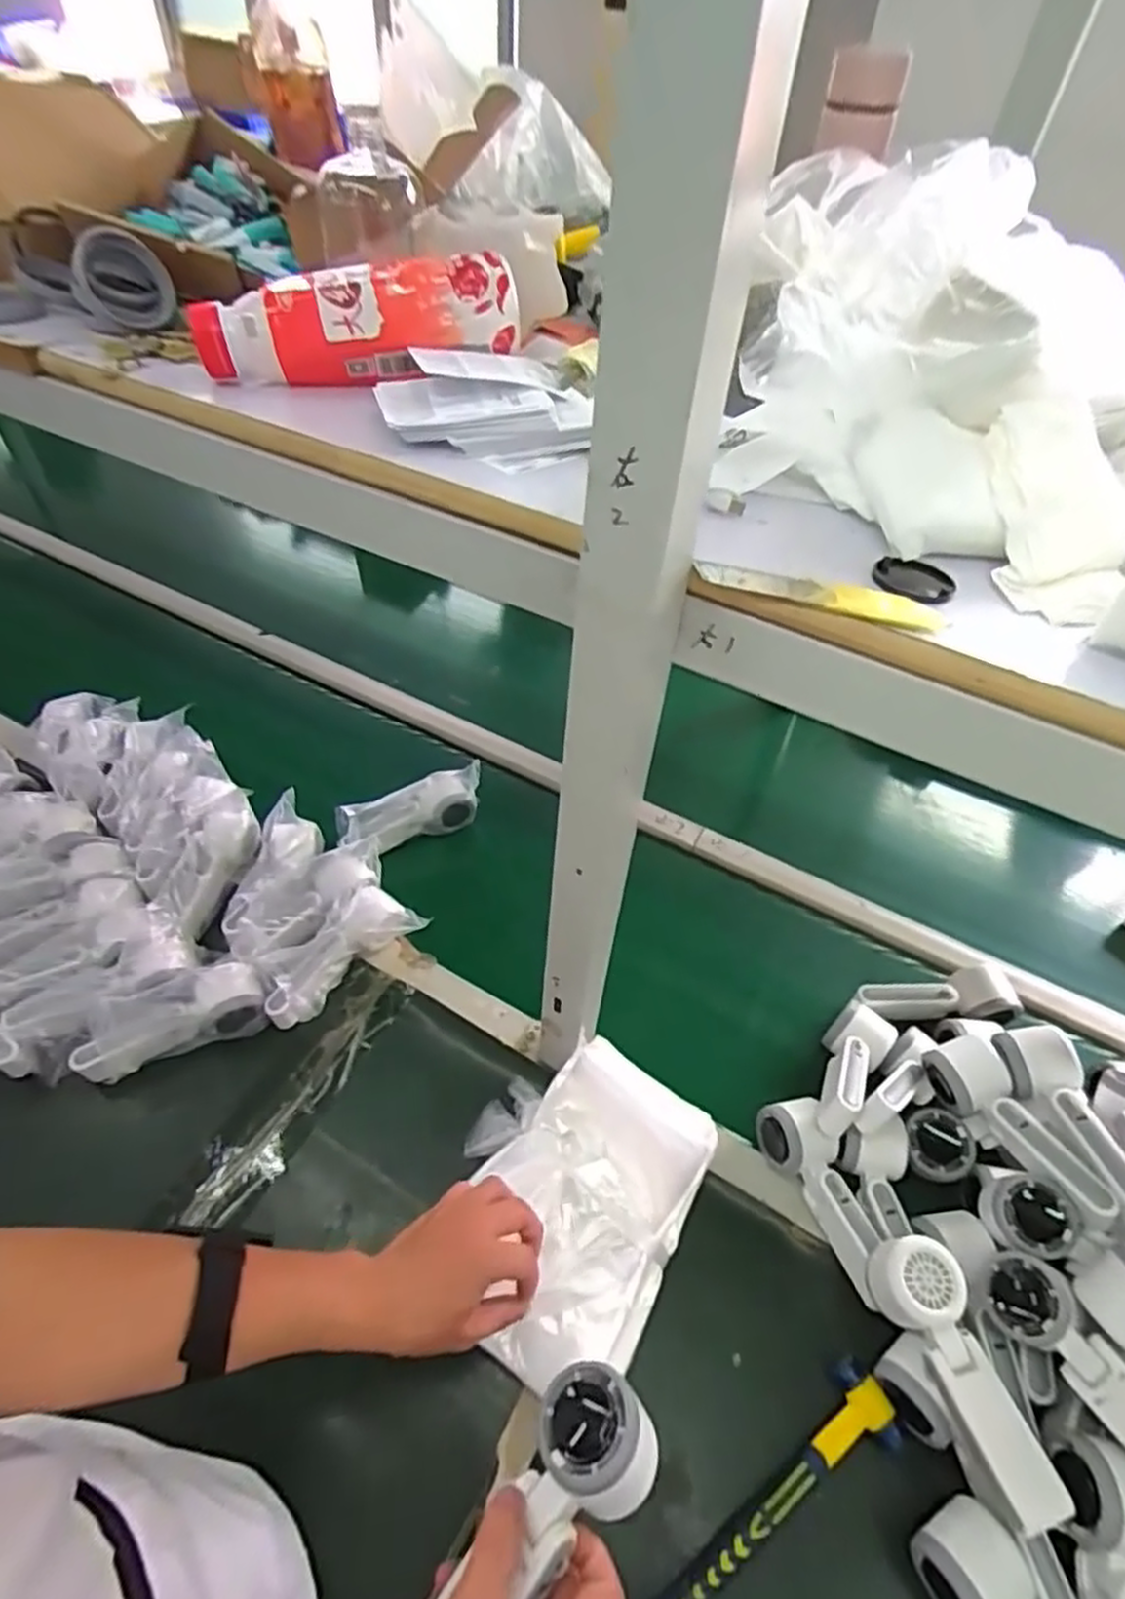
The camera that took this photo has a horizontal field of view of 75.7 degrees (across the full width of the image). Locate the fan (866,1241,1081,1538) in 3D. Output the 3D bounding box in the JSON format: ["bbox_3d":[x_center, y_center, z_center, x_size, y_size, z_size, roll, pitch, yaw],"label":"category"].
[{"bbox_3d":[0.288,0.416,0.527,0.049,0.062,0.167,-12,50,-14],"label":"fan"}]

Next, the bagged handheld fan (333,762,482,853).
[{"bbox_3d":[-0.185,0.018,0.900,0.185,0.071,0.053,-23,54,-22],"label":"bagged handheld fan"}]

